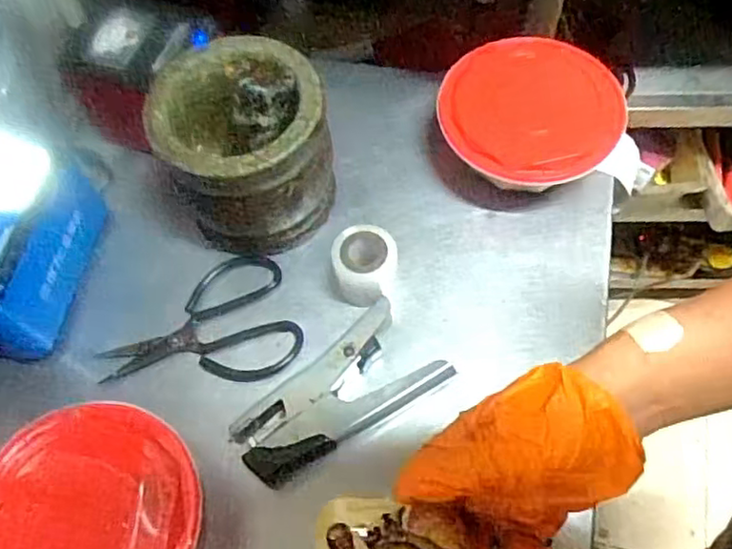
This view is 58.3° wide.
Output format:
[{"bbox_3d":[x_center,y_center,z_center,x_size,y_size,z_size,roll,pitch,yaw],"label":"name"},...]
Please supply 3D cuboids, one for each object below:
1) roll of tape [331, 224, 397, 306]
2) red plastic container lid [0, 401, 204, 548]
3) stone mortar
[{"bbox_3d":[-0.001,-0.009,0.561,0.052,0.050,0.047,12,64,6],"label":"roll of tape"},{"bbox_3d":[-0.192,0.168,0.447,0.148,0.015,0.156,-1,62,2],"label":"red plastic container lid"},{"bbox_3d":[-0.103,-0.108,0.564,0.133,0.136,0.131,0,63,0],"label":"stone mortar"}]

